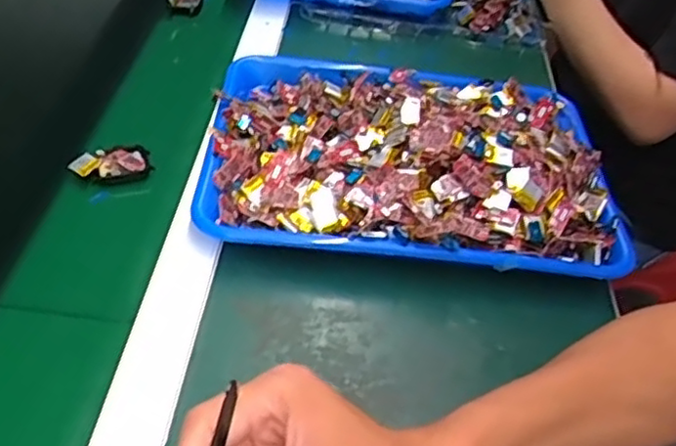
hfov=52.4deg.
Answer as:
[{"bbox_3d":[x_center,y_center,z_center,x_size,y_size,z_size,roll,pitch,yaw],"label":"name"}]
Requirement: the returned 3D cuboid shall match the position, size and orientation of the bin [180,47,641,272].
[{"bbox_3d":[0.061,-0.065,0.572,0.329,0.064,0.243,6,42,-1],"label":"bin"}]

